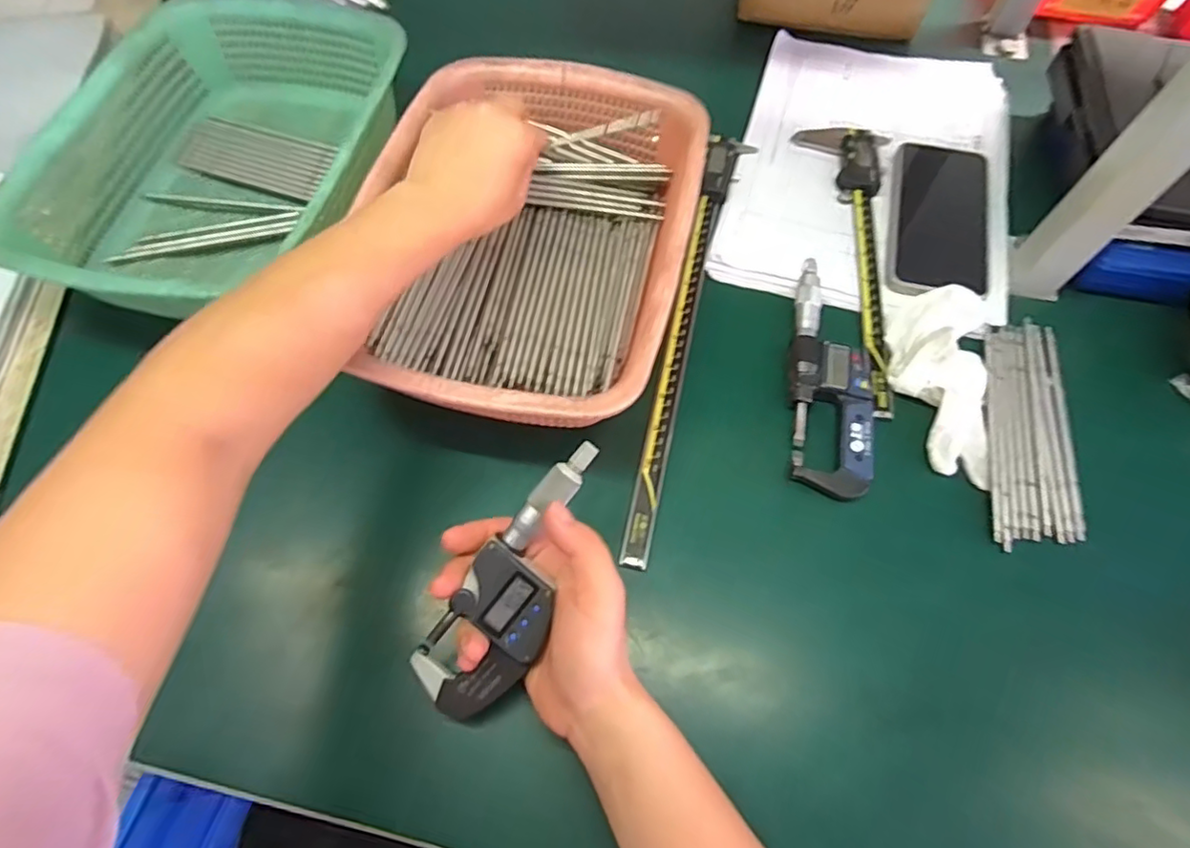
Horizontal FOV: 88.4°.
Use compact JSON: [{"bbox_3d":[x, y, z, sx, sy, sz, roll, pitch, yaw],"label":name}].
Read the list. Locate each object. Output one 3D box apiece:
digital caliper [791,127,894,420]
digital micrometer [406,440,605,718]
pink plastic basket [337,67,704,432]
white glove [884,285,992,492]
[{"bbox_3d":[0.198,-0.135,0.487,0.069,0.016,0.277,8,64,4],"label":"digital caliper"},{"bbox_3d":[-0.045,0.082,0.322,0.055,0.017,0.158,25,91,10],"label":"digital micrometer"},{"bbox_3d":[-0.048,-0.136,0.439,0.222,0.078,0.304,11,65,5],"label":"pink plastic basket"},{"bbox_3d":[0.244,-0.034,0.426,0.069,0.025,0.141,11,65,5],"label":"white glove"}]

